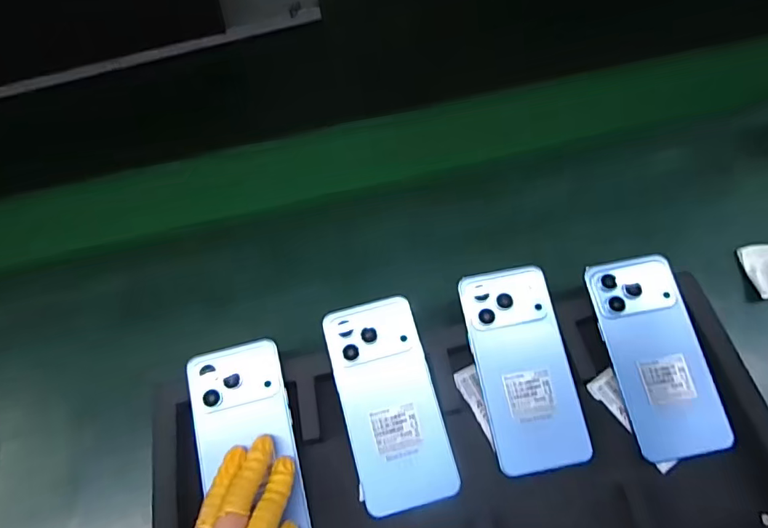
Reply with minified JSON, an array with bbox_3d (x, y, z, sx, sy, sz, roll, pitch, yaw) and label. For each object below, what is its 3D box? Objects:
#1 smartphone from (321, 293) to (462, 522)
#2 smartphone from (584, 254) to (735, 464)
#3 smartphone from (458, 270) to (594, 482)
[{"bbox_3d":[0.004,0.112,0.400,0.077,0.005,0.164,-14,75,-5],"label":"smartphone"},{"bbox_3d":[0.230,0.075,0.411,0.077,0.009,0.164,-10,73,-3],"label":"smartphone"},{"bbox_3d":[0.116,0.085,0.407,0.075,0.006,0.163,-10,74,-3],"label":"smartphone"}]

